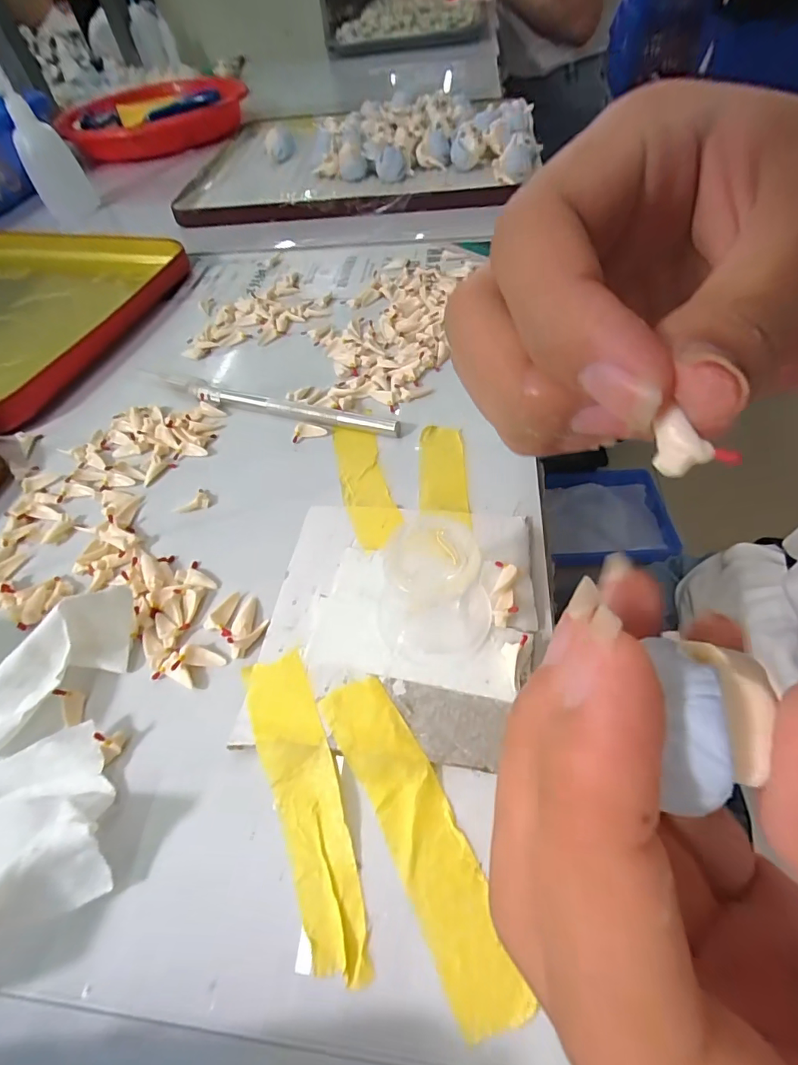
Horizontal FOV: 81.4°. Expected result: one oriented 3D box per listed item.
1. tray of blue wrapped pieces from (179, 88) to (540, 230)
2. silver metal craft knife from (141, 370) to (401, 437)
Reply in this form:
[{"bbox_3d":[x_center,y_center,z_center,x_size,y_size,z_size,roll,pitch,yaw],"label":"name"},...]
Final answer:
[{"bbox_3d":[-0.041,-0.354,0.427,0.320,0.035,0.243,4,54,9],"label":"tray of blue wrapped pieces"},{"bbox_3d":[-0.065,-0.065,0.233,0.138,0.009,0.011,12,56,14],"label":"silver metal craft knife"}]

